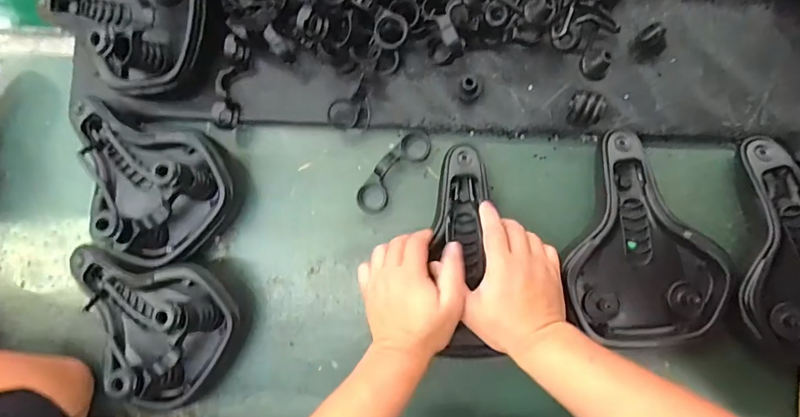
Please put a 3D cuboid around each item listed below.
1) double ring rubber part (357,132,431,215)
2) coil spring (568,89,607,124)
[{"bbox_3d":[-0.008,-0.047,0.589,0.038,0.027,0.125,39,90,7],"label":"double ring rubber part"},{"bbox_3d":[0.227,-0.120,0.560,0.036,0.038,0.035,8,87,6],"label":"coil spring"}]

